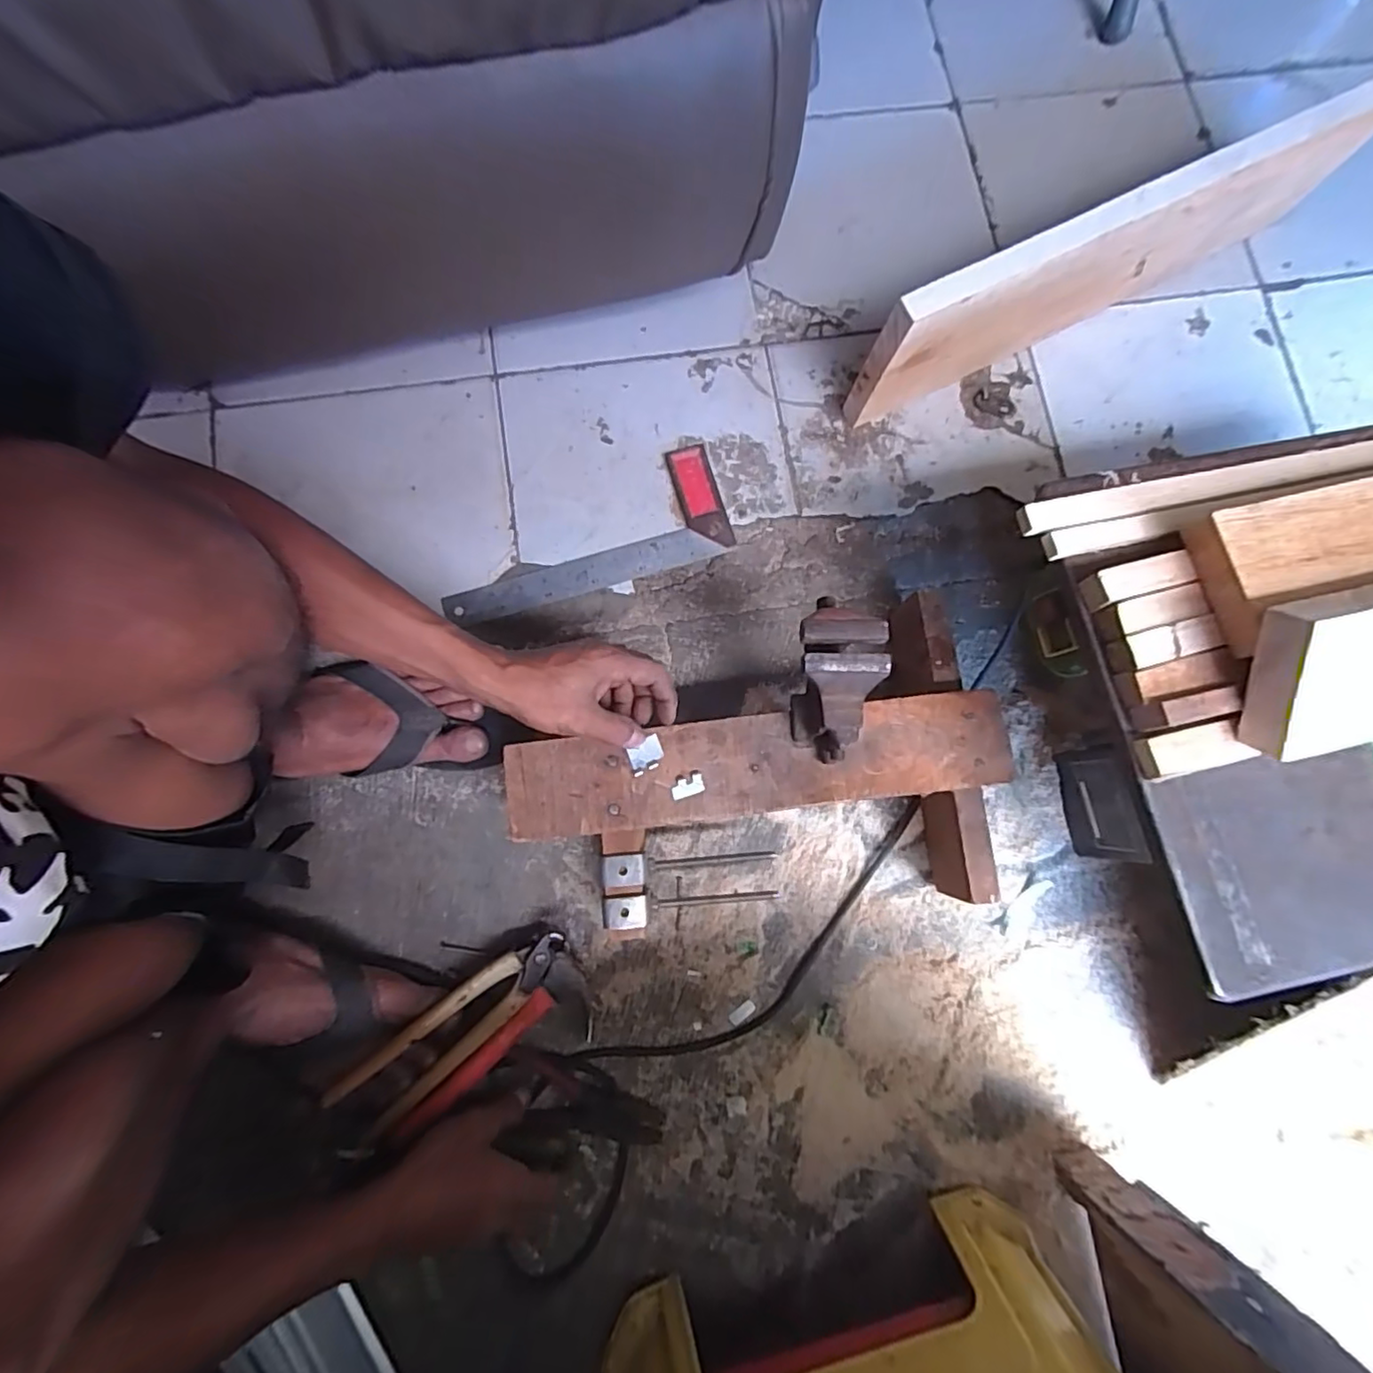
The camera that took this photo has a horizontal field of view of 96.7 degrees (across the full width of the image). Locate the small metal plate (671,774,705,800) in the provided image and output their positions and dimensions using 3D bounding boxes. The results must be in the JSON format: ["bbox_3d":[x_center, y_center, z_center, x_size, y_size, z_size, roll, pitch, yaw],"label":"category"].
[{"bbox_3d":[0.001,0.081,0.490,0.026,0.004,0.015,-19,81,-4],"label":"small metal plate"}]

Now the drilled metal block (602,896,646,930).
[{"bbox_3d":[-0.051,0.185,0.499,0.035,0.007,0.026,-2,80,-1],"label":"drilled metal block"}]

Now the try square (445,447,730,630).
[{"bbox_3d":[-0.107,-0.155,0.630,0.297,0.010,0.117,-18,81,-4],"label":"try square"}]

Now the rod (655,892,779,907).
[{"bbox_3d":[0.026,0.183,0.522,0.104,0.008,0.007,-4,80,-2],"label":"rod"}]

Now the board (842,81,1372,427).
[{"bbox_3d":[0.439,-0.434,0.618,0.591,0.162,0.028,-27,82,-5],"label":"board"}]

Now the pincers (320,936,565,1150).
[{"bbox_3d":[-0.197,0.287,0.518,0.210,0.018,0.056,-41,88,-11],"label":"pincers"}]

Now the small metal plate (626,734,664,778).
[{"bbox_3d":[-0.033,0.056,0.494,0.029,0.004,0.025,-27,82,-5],"label":"small metal plate"}]

